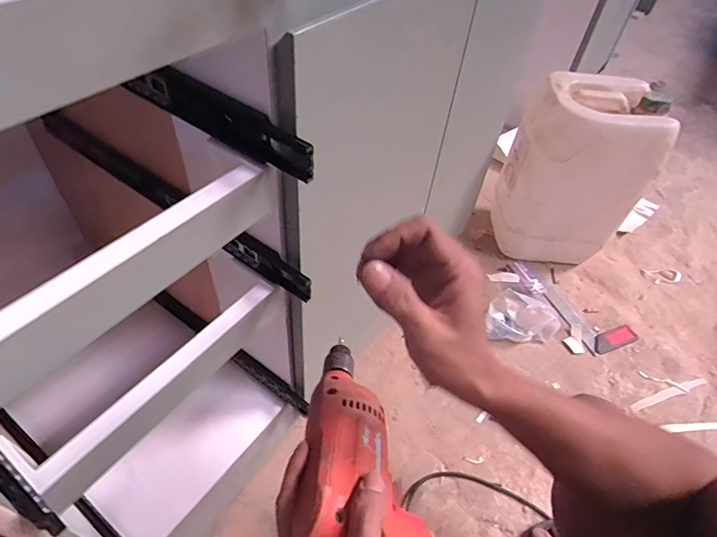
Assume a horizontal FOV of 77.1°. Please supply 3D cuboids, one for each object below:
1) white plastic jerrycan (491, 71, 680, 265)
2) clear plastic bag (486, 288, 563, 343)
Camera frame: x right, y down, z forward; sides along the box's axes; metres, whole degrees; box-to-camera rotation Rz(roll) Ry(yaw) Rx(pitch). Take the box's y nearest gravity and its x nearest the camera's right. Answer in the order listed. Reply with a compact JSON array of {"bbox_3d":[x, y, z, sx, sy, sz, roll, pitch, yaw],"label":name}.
[{"bbox_3d":[0.487,-0.205,1.037,0.266,0.387,0.193,3,49,-4],"label":"white plastic jerrycan"},{"bbox_3d":[0.362,0.114,0.996,0.145,0.070,0.150,33,53,20],"label":"clear plastic bag"}]

